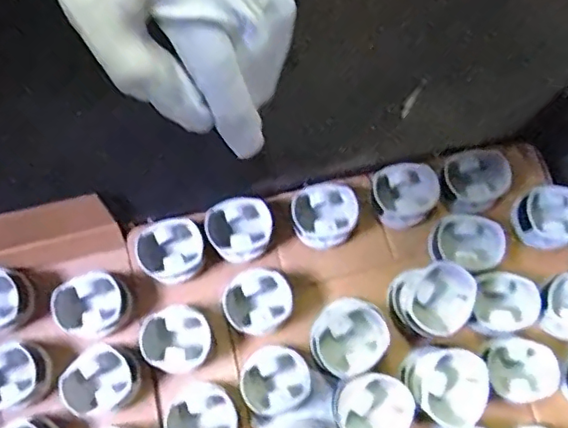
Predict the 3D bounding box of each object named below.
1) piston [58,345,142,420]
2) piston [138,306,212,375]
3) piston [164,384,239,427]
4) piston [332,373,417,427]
[{"bbox_3d":[-0.207,0.190,0.650,0.078,0.044,0.081,0,76,0],"label":"piston"},{"bbox_3d":[-0.124,0.146,0.665,0.082,0.040,0.075,0,76,0],"label":"piston"},{"bbox_3d":[-0.091,0.232,0.639,0.075,0.047,0.070,0,76,0],"label":"piston"},{"bbox_3d":[0.093,0.209,0.606,0.078,0.060,0.076,34,78,7],"label":"piston"}]

